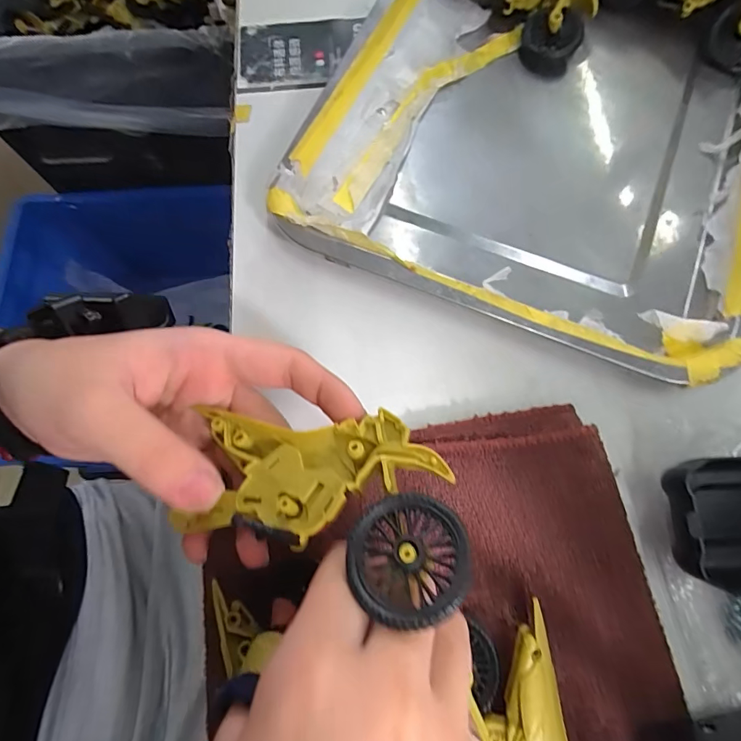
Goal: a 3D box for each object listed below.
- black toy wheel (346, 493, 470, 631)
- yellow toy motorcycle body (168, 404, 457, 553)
[{"bbox_3d":[0.012,0.057,0.128,0.035,0.009,0.036,-5,51,7],"label":"black toy wheel"},{"bbox_3d":[-0.022,0.038,0.154,0.098,0.009,0.044,-1,58,14],"label":"yellow toy motorcycle body"}]

